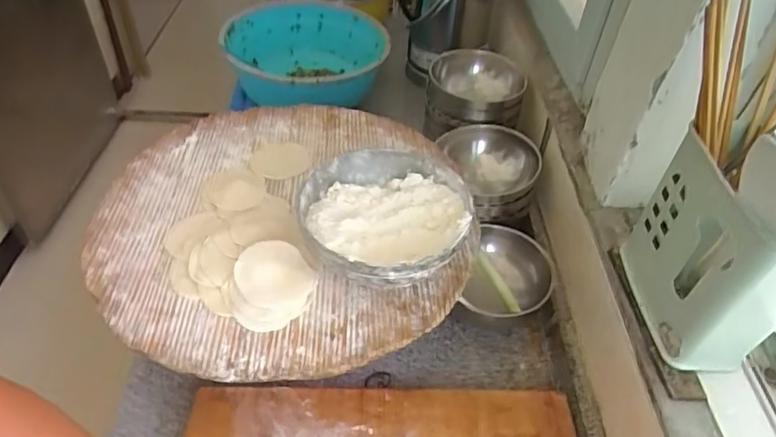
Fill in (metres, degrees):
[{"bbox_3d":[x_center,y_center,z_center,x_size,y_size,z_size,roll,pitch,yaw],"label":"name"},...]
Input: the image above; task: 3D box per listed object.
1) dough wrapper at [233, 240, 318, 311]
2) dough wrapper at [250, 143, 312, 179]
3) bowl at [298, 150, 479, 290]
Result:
[{"bbox_3d":[-0.111,0.056,0.535,0.071,0.011,0.069,-21,71,-36],"label":"dough wrapper"},{"bbox_3d":[-0.136,-0.074,0.693,0.077,0.009,0.077,-6,46,-2],"label":"dough wrapper"},{"bbox_3d":[0.000,0.006,0.565,0.171,0.076,0.169,2,44,-2],"label":"bowl"}]

